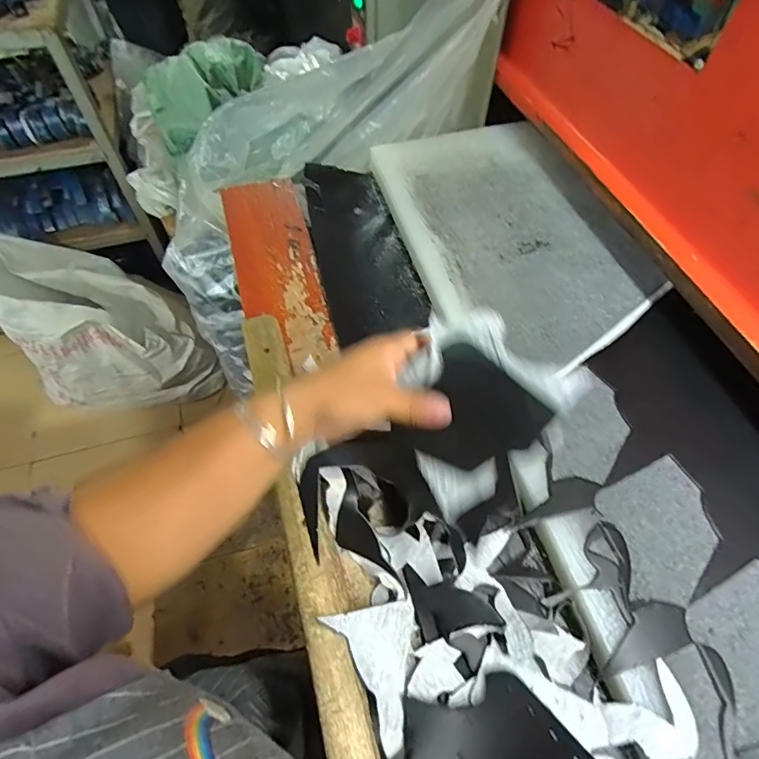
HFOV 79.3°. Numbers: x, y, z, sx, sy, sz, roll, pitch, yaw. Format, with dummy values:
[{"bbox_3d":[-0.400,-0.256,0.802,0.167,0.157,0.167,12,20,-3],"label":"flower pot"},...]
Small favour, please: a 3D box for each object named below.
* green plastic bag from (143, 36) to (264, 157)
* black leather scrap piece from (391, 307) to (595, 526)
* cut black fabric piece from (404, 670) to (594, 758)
[{"bbox_3d":[-0.506,-0.814,1.280,0.198,0.165,0.385,31,65,17],"label":"green plastic bag"},{"bbox_3d":[0.065,0.021,0.346,0.108,0.022,0.135,42,110,19],"label":"black leather scrap piece"},{"bbox_3d":[0.082,0.275,0.328,0.126,0.046,0.092,-14,59,-5],"label":"cut black fabric piece"}]

